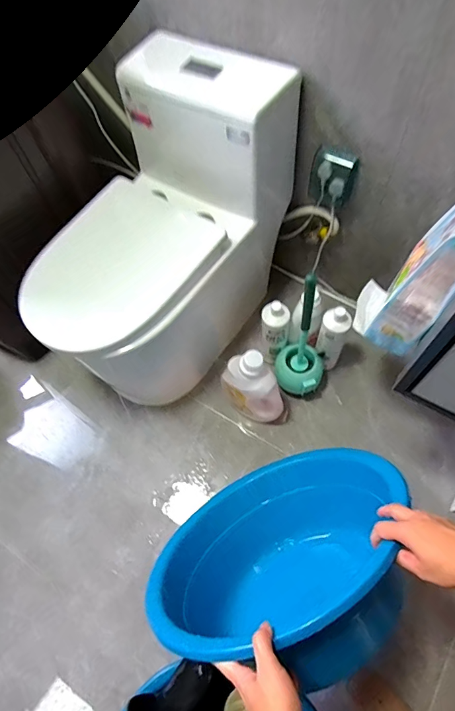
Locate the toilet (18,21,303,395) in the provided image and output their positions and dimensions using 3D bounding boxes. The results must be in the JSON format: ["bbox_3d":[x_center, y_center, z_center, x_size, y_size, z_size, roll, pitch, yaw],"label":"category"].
[{"bbox_3d":[-0.156,-0.269,1.042,0.405,0.635,0.734,29,69,17],"label":"toilet"}]

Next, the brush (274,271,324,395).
[{"bbox_3d":[0.198,-0.017,1.040,0.128,0.425,0.116,15,66,11],"label":"brush"}]

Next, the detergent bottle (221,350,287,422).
[{"bbox_3d":[0.066,0.088,1.090,0.179,0.298,0.077,25,68,15],"label":"detergent bottle"}]

